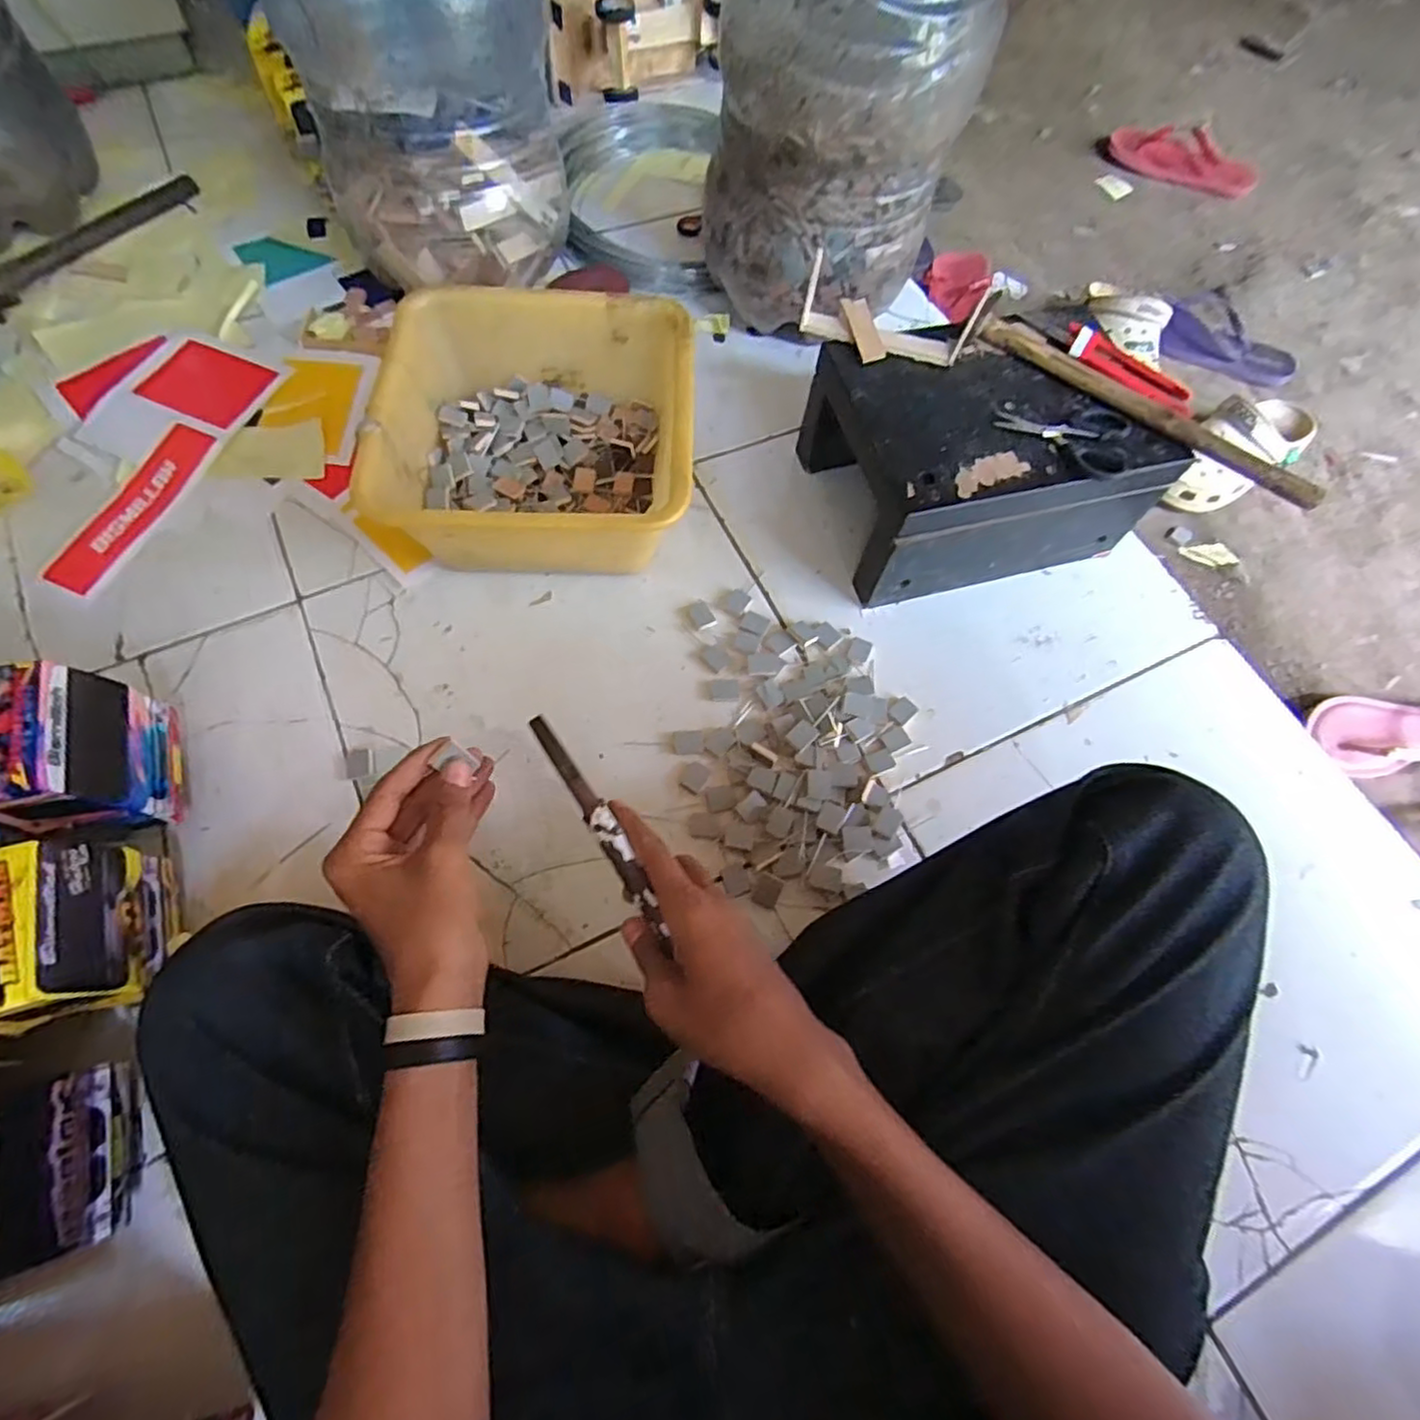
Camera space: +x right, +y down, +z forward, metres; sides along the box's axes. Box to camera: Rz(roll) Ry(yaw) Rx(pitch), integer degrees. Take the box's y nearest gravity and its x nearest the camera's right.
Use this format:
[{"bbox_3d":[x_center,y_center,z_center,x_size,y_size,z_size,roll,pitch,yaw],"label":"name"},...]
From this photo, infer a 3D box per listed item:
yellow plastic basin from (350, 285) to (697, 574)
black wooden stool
[{"bbox_3d":[-0.149,-0.247,0.639,0.259,0.124,0.261,3,66,-2],"label":"yellow plastic basin"},{"bbox_3d":[0.258,-0.241,0.657,0.278,0.137,0.204,-13,68,-8],"label":"black wooden stool"}]

